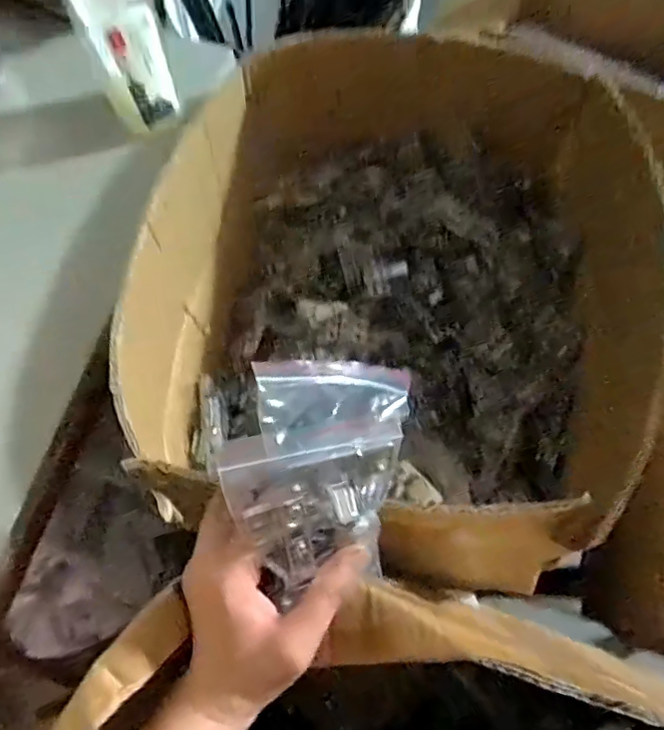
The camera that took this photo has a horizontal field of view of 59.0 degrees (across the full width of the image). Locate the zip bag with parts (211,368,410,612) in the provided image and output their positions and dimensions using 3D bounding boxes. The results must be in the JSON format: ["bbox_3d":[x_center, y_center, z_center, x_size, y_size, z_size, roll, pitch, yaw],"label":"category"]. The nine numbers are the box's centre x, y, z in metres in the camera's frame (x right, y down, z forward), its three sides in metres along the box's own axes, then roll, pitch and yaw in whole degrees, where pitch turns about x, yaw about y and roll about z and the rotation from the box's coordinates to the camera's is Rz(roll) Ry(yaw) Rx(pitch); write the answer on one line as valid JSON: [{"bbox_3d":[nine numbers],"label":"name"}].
[{"bbox_3d":[-0.012,0.056,0.338,0.096,0.065,0.142,14,72,3],"label":"zip bag with parts"}]

